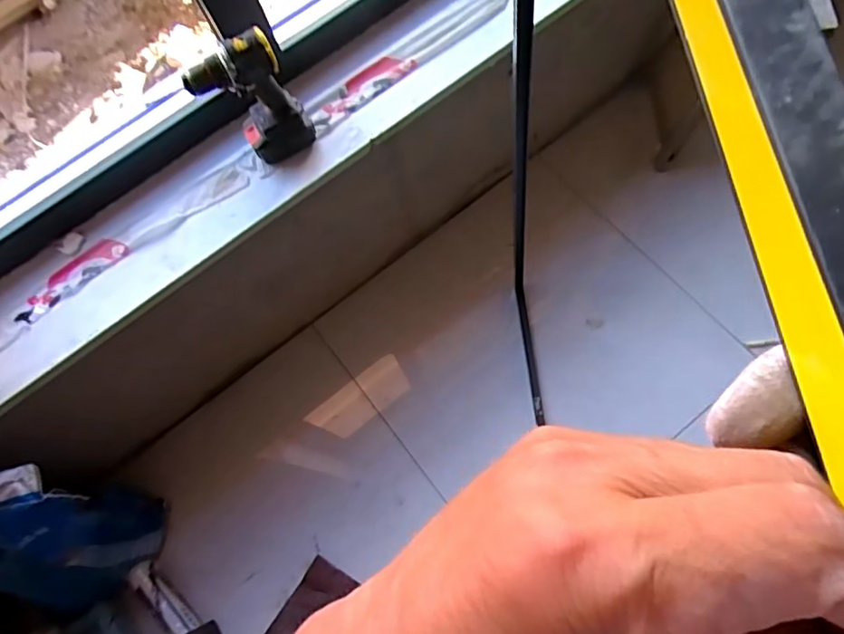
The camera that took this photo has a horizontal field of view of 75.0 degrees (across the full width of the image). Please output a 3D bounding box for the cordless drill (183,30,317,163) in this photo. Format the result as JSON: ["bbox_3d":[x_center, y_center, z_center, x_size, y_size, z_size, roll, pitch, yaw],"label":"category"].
[{"bbox_3d":[-0.274,-0.343,0.910,0.166,0.252,0.071,-20,63,-9],"label":"cordless drill"}]

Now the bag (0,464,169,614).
[{"bbox_3d":[-0.733,0.427,1.064,0.260,0.567,0.215,-18,61,15],"label":"bag"}]

